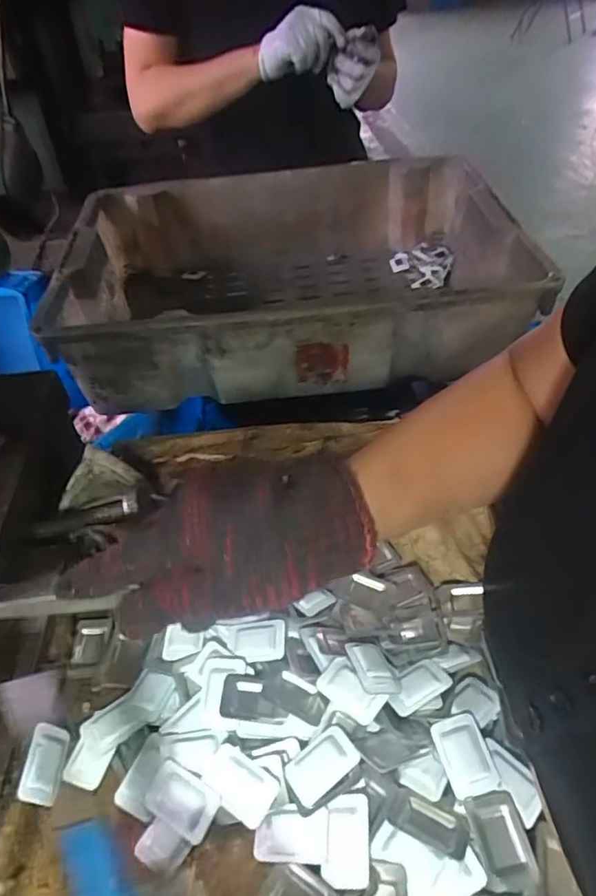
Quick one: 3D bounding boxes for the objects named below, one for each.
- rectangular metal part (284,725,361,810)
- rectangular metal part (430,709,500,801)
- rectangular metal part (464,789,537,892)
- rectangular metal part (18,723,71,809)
[{"bbox_3d":[0.013,0.178,0.308,0.042,0.010,0.026,-28,49,-22],"label":"rectangular metal part"},{"bbox_3d":[0.095,0.173,0.308,0.028,0.006,0.040,-13,45,-8],"label":"rectangular metal part"},{"bbox_3d":[0.104,0.200,0.279,0.026,0.004,0.041,-7,45,-3],"label":"rectangular metal part"},{"bbox_3d":[-0.146,0.183,0.317,0.005,0.023,0.041,-30,36,22],"label":"rectangular metal part"}]

